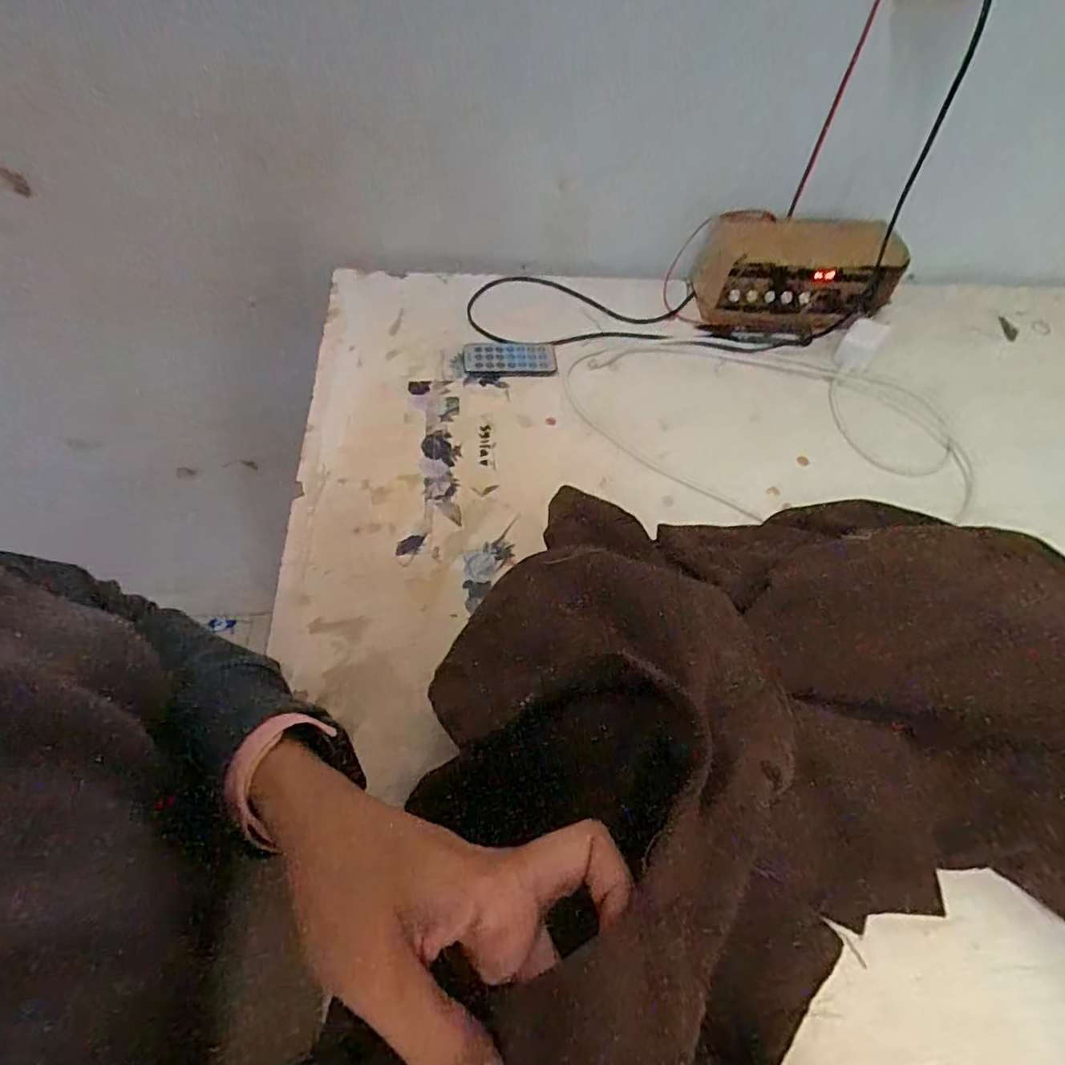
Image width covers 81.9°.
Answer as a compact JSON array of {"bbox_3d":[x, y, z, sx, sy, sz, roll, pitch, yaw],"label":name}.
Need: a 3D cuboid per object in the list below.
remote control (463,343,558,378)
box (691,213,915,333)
[{"bbox_3d":[-0.021,-0.162,0.577,0.086,0.006,0.042,-1,56,-4],"label":"remote control"},{"bbox_3d":[0.261,-0.257,0.612,0.182,0.083,0.084,-5,56,-7],"label":"box"}]

